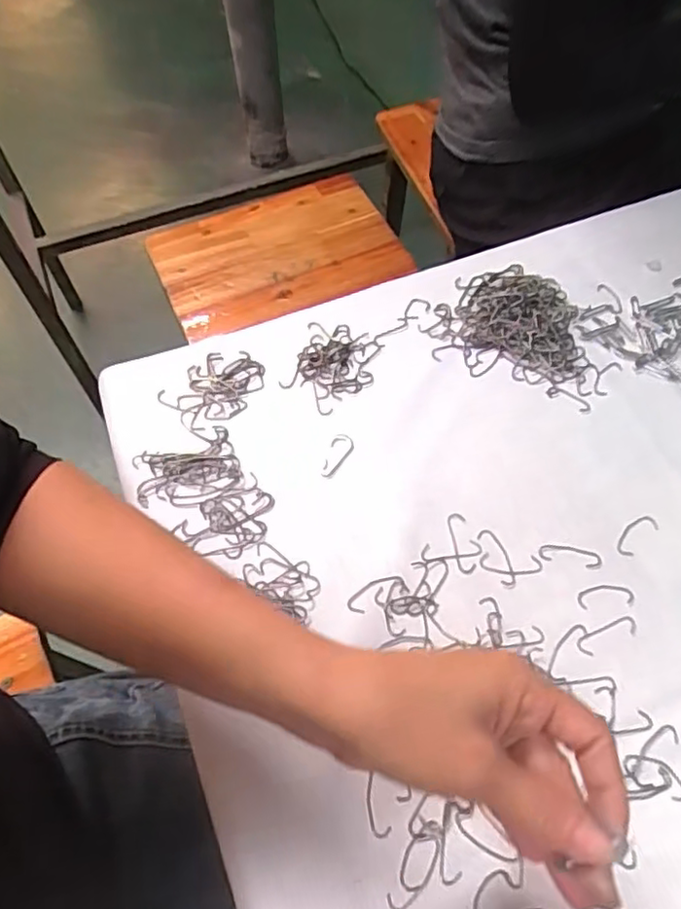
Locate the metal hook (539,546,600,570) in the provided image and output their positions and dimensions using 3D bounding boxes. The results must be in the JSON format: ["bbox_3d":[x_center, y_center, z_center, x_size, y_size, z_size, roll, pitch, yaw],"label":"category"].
[{"bbox_3d":[0.156,0.069,0.429,0.041,0.004,0.013,10,61,7],"label":"metal hook"}]

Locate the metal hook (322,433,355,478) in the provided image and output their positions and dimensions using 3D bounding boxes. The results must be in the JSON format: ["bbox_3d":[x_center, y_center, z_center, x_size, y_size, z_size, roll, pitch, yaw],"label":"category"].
[{"bbox_3d":[-0.001,0.001,0.468,0.017,0.004,0.038,12,61,9],"label":"metal hook"}]

